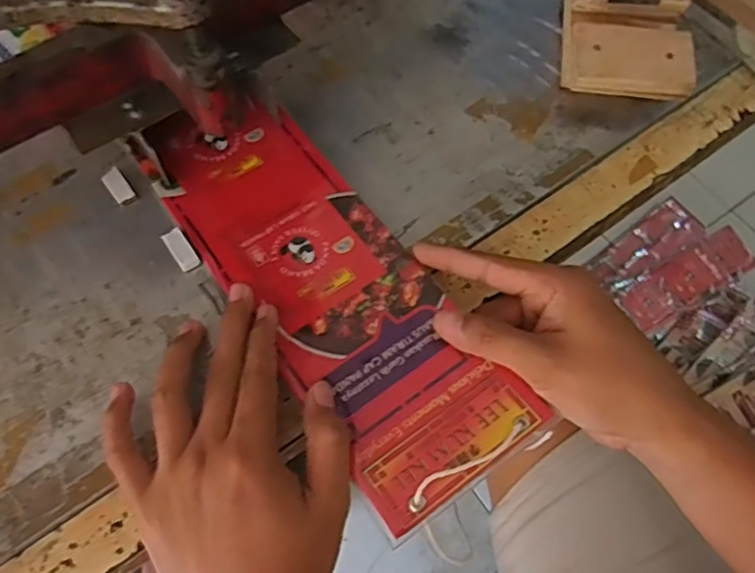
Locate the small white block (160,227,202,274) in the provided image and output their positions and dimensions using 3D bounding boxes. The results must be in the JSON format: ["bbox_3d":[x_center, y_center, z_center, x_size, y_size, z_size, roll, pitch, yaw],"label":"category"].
[{"bbox_3d":[-0.121,-0.023,0.381,0.013,0.006,0.029,-33,68,-15],"label":"small white block"}]

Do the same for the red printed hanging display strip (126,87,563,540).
[{"bbox_3d":[-0.035,-0.010,0.373,0.101,0.011,0.299,-33,67,-15],"label":"red printed hanging display strip"}]

